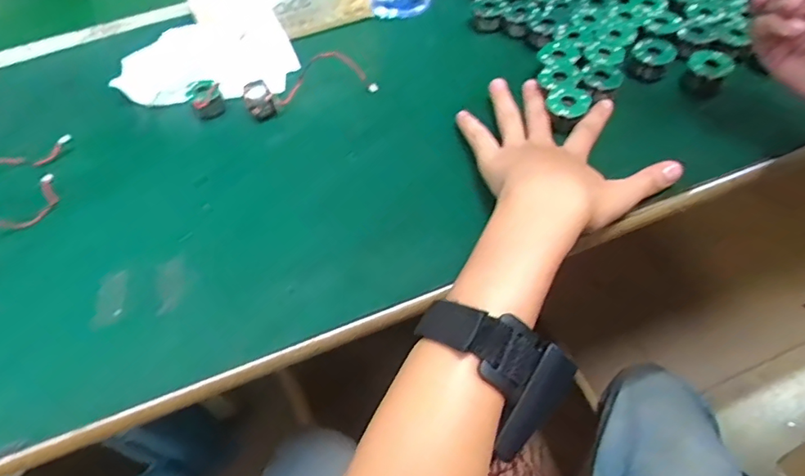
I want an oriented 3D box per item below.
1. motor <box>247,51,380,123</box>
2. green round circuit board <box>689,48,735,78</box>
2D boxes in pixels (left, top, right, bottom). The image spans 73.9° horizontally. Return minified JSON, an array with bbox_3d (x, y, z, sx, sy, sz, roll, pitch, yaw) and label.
[{"bbox_3d":[-0.076,-0.127,0.439,0.107,0.033,0.023,-17,55,-9],"label":"motor"},{"bbox_3d":[0.245,-0.139,0.422,0.032,0.010,0.028,25,59,19],"label":"green round circuit board"}]

